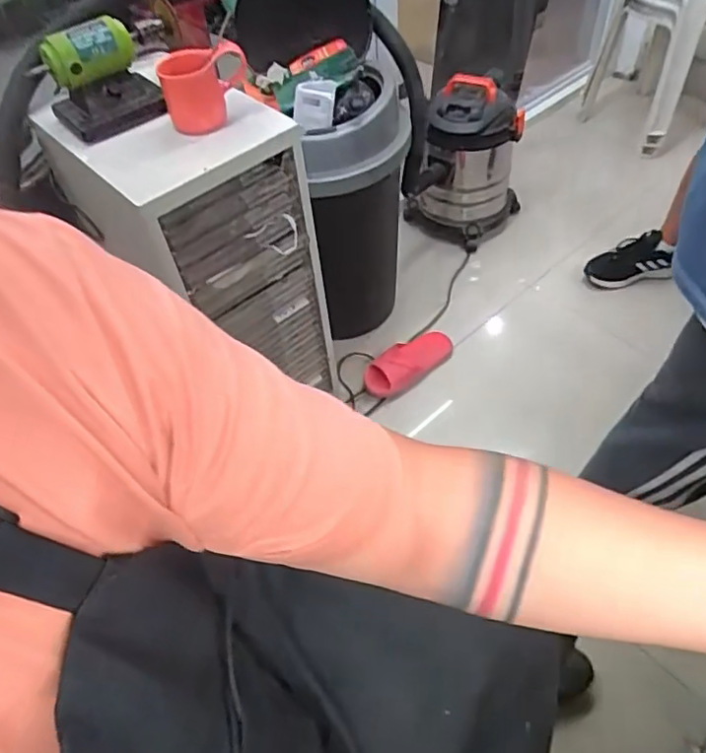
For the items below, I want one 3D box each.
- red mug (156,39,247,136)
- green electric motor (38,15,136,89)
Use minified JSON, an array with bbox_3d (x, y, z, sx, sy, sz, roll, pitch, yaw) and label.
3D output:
[{"bbox_3d":[-0.225,-0.444,0.906,0.131,0.104,0.093,-14,53,-7],"label":"red mug"},{"bbox_3d":[-0.394,-0.486,0.890,0.128,0.068,0.057,-29,56,-17],"label":"green electric motor"}]

